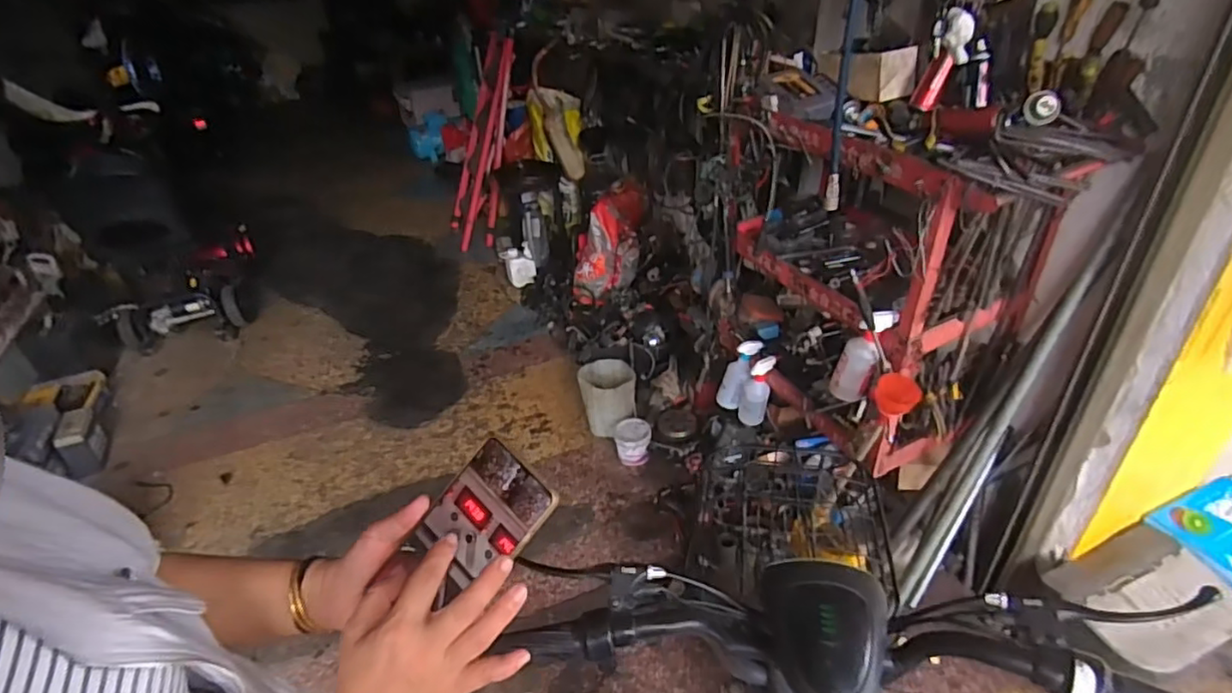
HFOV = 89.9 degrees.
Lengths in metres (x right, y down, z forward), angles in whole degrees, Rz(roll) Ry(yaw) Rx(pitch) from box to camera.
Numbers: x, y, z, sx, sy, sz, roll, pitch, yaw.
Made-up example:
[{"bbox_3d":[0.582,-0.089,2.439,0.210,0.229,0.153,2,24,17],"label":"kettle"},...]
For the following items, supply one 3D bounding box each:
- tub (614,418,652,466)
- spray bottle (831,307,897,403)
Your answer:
[{"bbox_3d":[0.055,0.306,1.971,0.118,0.099,0.128,-2,33,2],"label":"tub"},{"bbox_3d":[0.503,0.025,1.268,0.101,0.197,0.072,12,36,23],"label":"spray bottle"}]

